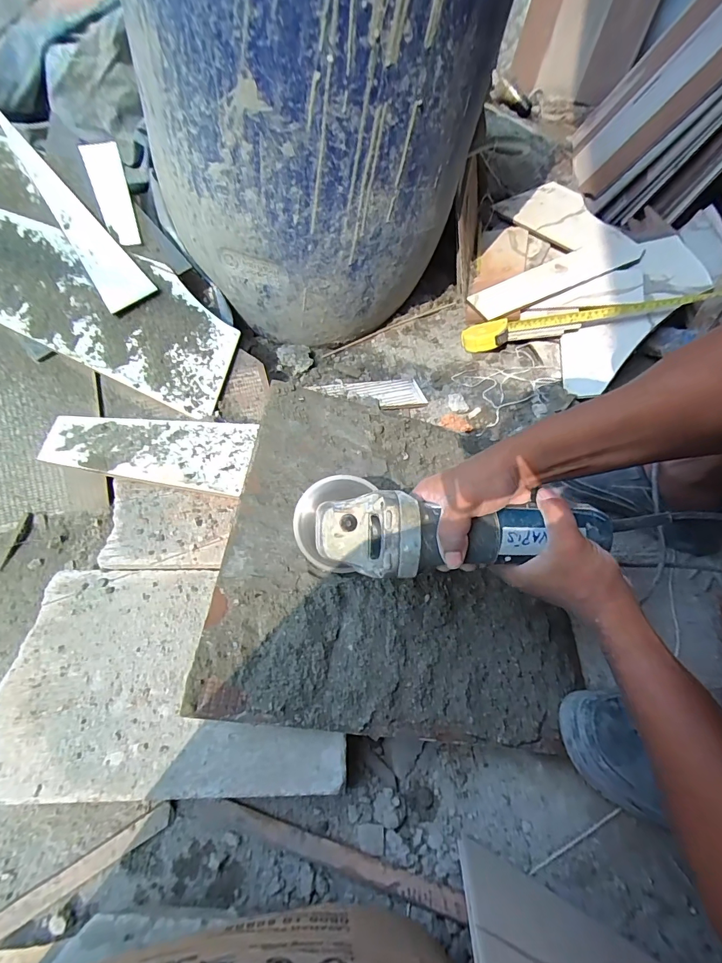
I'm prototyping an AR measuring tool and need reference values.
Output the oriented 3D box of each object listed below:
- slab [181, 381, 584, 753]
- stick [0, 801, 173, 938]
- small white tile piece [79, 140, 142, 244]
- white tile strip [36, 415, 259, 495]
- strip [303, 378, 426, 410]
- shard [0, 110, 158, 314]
[{"bbox_3d":[0.053,0.045,0.486,0.374,0.022,0.430,13,53,-12],"label":"slab"},{"bbox_3d":[-0.234,0.327,0.348,0.142,0.005,0.017,-25,61,-21],"label":"stick"},{"bbox_3d":[-0.414,-0.474,0.689,0.053,0.141,0.014,-10,46,-15],"label":"small white tile piece"},{"bbox_3d":[-0.261,-0.040,0.516,0.239,0.017,0.103,5,54,-1],"label":"white tile strip"},{"bbox_3d":[0.014,-0.147,0.693,0.186,0.011,0.070,-10,56,-12],"label":"strip"},{"bbox_3d":[-0.448,-0.411,0.613,0.066,0.014,0.395,-39,83,-8],"label":"shard"}]

